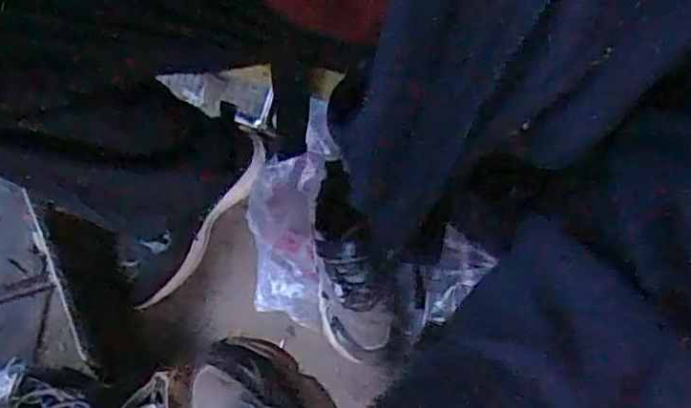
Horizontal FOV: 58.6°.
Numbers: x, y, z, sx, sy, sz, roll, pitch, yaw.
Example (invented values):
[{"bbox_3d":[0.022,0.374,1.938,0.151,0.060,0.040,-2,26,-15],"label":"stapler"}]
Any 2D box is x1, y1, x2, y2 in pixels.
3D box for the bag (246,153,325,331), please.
[{"bbox_3d":[-0.071,0.043,0.741,0.085,0.017,0.200,-1,83,1],"label":"bag"}]

